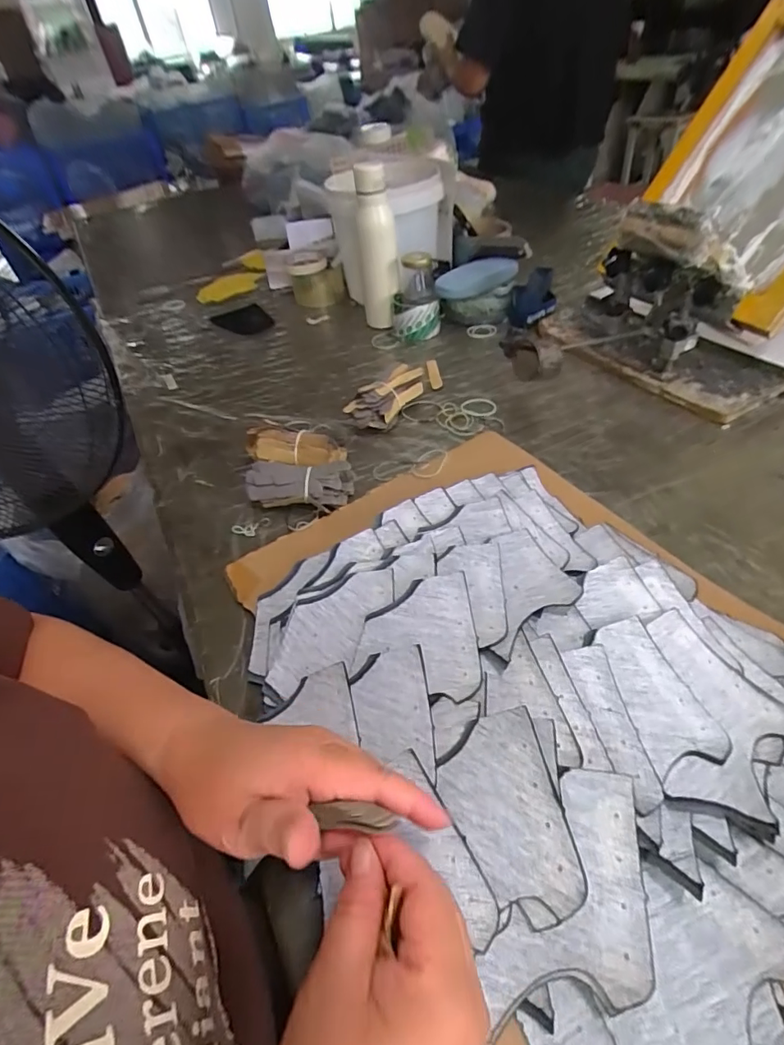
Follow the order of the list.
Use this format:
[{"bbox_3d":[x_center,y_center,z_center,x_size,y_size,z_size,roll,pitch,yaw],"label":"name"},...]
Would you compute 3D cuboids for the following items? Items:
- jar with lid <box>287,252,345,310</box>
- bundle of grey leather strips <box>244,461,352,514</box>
[{"bbox_3d":[-0.156,-0.498,1.026,0.108,0.082,0.105,-10,44,-2],"label":"jar with lid"},{"bbox_3d":[-0.109,-0.044,0.580,0.119,0.041,0.057,4,45,12],"label":"bundle of grey leather strips"}]

